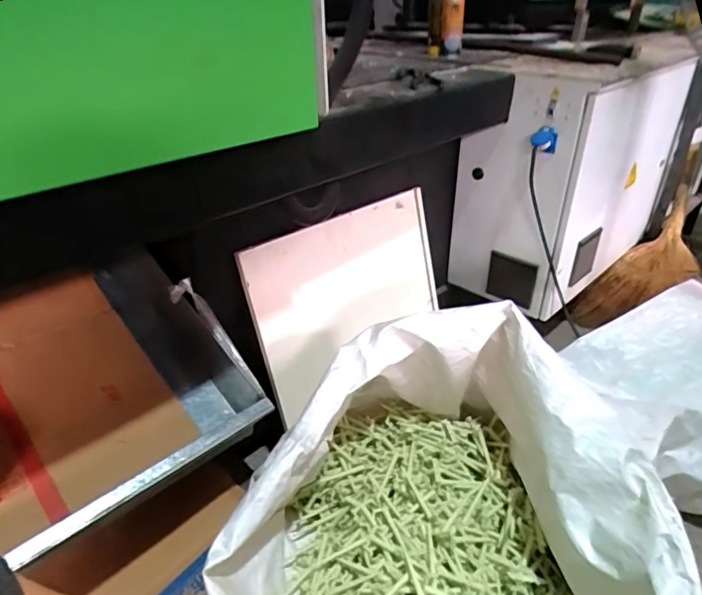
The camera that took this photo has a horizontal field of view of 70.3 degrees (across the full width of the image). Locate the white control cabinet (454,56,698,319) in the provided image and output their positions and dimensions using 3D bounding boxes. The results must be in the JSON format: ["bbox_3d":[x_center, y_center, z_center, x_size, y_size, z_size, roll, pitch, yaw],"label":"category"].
[{"bbox_3d":[0.669,-0.382,1.543,0.782,0.621,0.358,-29,41,-35],"label":"white control cabinet"}]

